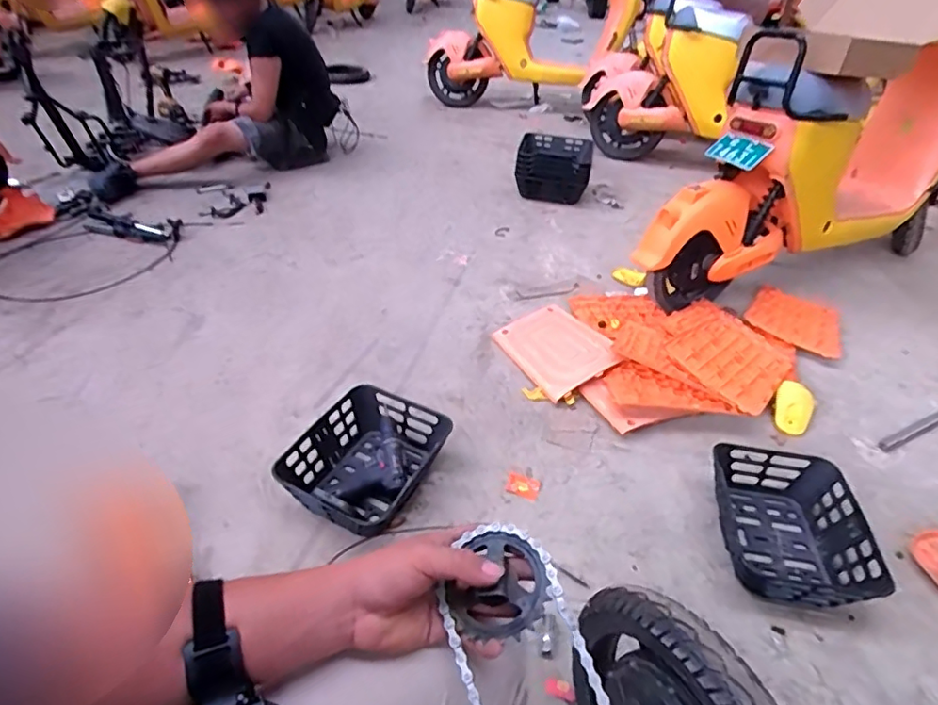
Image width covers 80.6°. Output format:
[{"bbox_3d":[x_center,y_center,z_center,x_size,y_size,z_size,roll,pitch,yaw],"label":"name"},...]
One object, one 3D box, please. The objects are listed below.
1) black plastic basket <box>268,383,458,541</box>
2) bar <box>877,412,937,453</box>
[{"bbox_3d":[-0.208,0.221,1.142,0.259,0.133,0.316,23,44,23],"label":"black plastic basket"},{"bbox_3d":[1.157,0.180,1.391,0.363,0.010,0.034,-15,43,-22],"label":"bar"}]

